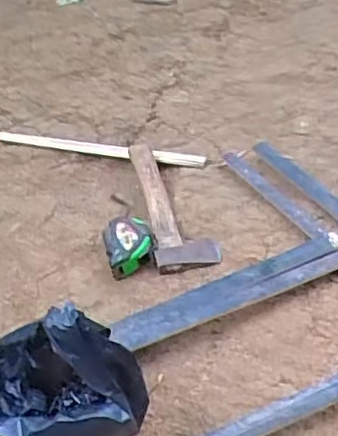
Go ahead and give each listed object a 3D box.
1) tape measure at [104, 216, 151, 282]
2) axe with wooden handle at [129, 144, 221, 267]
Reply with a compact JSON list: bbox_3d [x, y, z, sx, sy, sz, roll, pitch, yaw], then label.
[{"bbox_3d":[-0.056,0.036,0.864,0.065,0.045,0.080,-13,40,-6],"label":"tape measure"},{"bbox_3d":[0.004,-0.031,0.942,0.092,0.036,0.268,-11,40,-4],"label":"axe with wooden handle"}]

